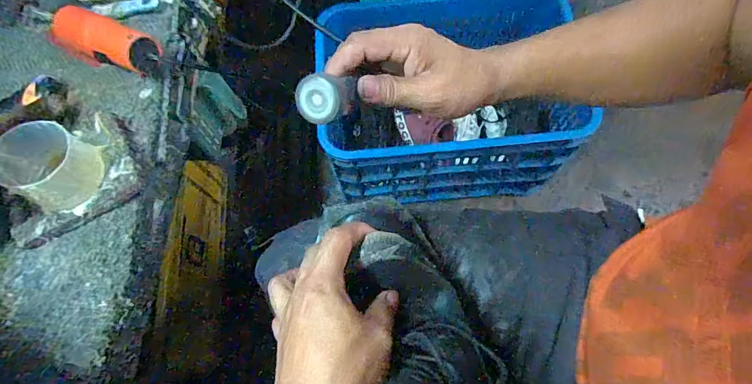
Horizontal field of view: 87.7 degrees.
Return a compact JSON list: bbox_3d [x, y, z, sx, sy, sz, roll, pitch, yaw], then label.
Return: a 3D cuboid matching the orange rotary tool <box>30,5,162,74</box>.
[{"bbox_3d":[-0.291,-0.158,0.417,0.134,0.053,0.048,23,73,10],"label":"orange rotary tool"}]

